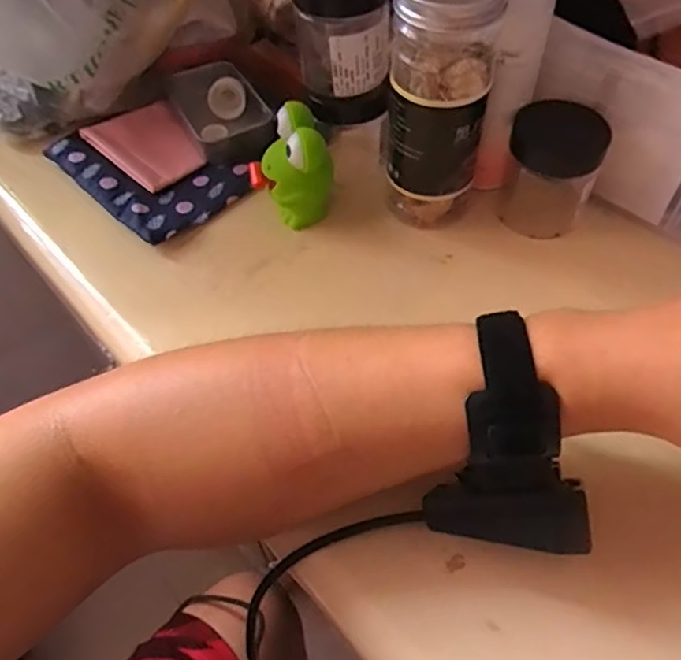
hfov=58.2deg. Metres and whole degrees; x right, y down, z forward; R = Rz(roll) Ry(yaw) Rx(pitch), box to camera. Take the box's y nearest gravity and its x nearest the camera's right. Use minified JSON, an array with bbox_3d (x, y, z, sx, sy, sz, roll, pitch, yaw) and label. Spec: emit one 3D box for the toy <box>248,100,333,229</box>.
[{"bbox_3d":[-0.033,-0.103,0.404,0.044,0.072,0.038,-31,59,-18],"label":"toy"}]

